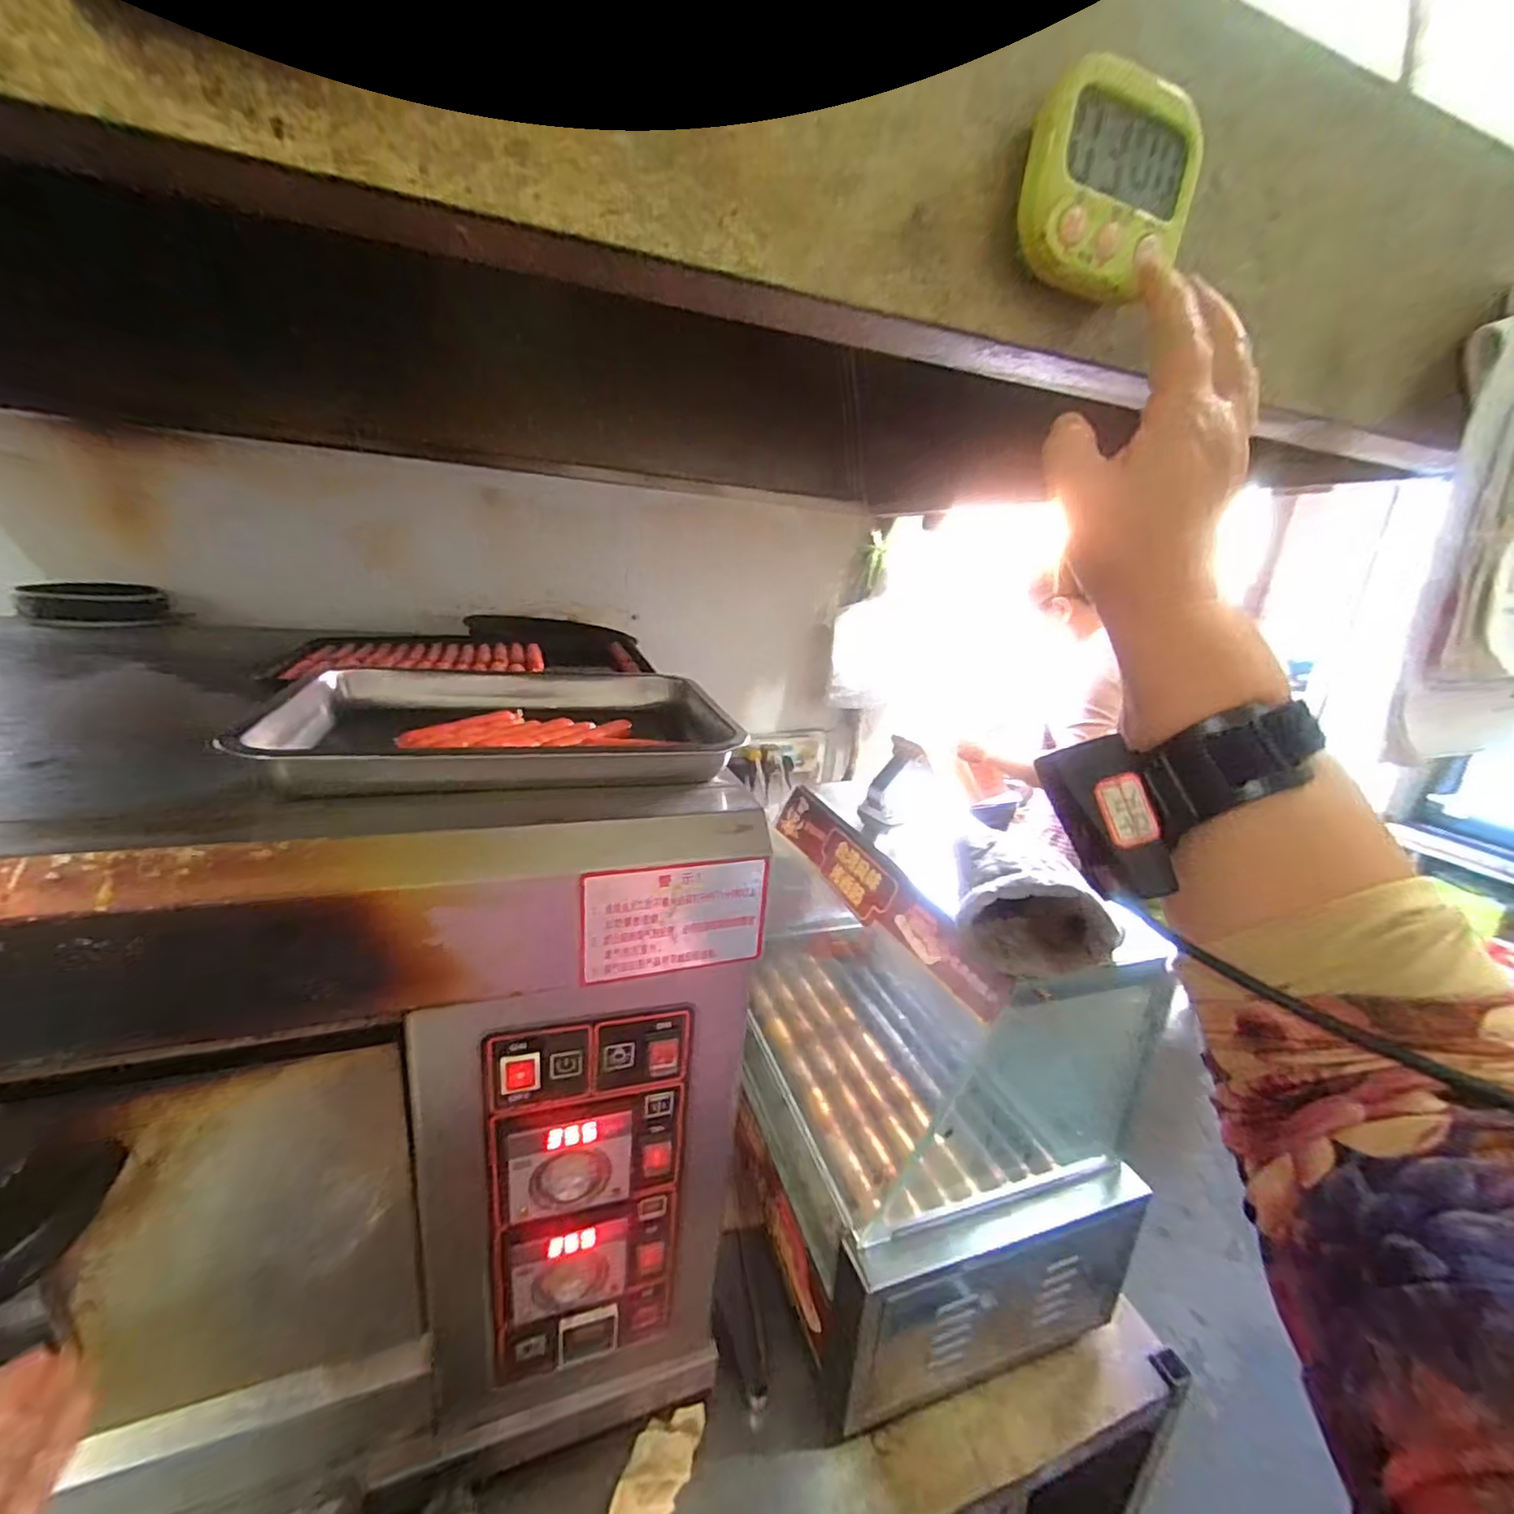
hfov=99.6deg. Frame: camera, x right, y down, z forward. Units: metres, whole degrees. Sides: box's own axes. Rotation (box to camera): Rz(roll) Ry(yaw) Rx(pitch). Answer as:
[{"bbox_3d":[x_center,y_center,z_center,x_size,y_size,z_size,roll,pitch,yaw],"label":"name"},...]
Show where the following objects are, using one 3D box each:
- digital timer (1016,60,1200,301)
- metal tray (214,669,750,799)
[{"bbox_3d":[0.151,-0.241,0.272,0.077,0.071,0.017,-2,19,-21],"label":"digital timer"},{"bbox_3d":[-0.214,-0.027,0.564,0.324,0.050,0.248,-1,19,-20],"label":"metal tray"}]

